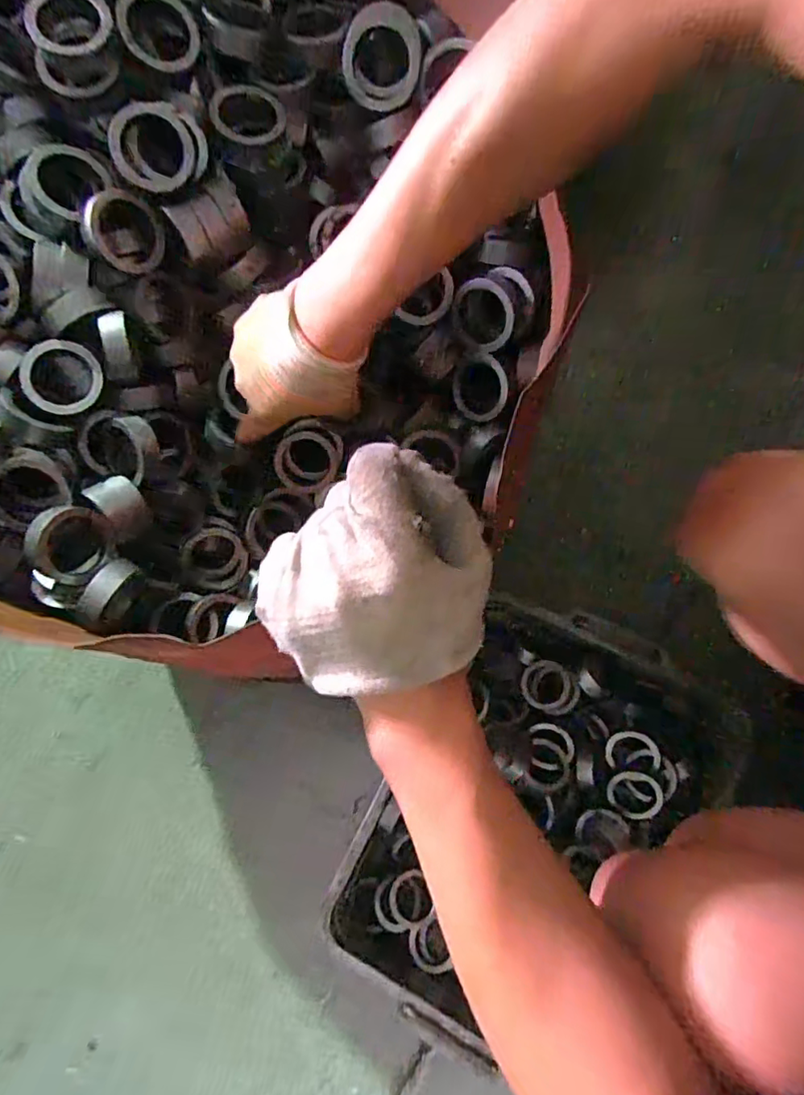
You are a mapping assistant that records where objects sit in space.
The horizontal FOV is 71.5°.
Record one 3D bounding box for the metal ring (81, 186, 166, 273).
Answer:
[{"bbox_3d":[-0.199,-0.227,0.403,0.053,0.050,0.012,13,28,-22],"label":"metal ring"}]

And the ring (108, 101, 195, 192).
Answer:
[{"bbox_3d":[-0.172,-0.278,0.389,0.059,0.049,0.013,-42,32,-11],"label":"ring"}]

